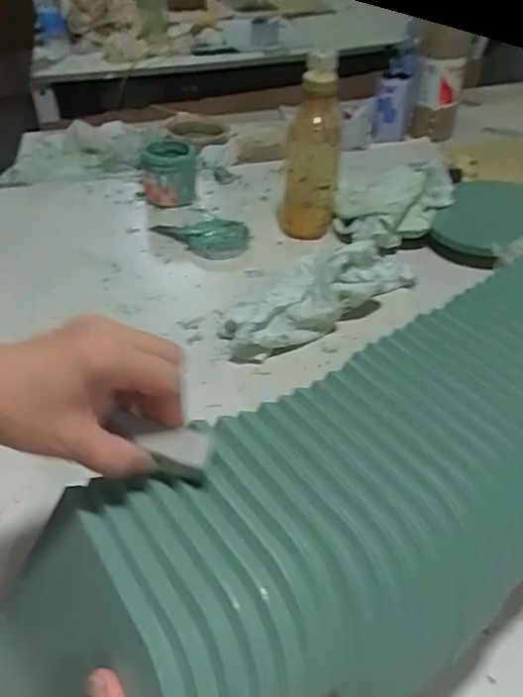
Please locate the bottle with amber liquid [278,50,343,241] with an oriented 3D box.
[{"bbox_3d":[0.065,-0.242,0.705,0.067,0.215,0.074,4,41,6],"label":"bottle with amber liquid"}]

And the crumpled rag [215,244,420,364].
[{"bbox_3d":[0.071,-0.068,0.628,0.257,0.071,0.080,-22,45,-25],"label":"crumpled rag"}]

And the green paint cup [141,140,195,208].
[{"bbox_3d":[-0.133,-0.250,0.804,0.075,0.072,0.070,-1,41,1],"label":"green paint cup"}]

